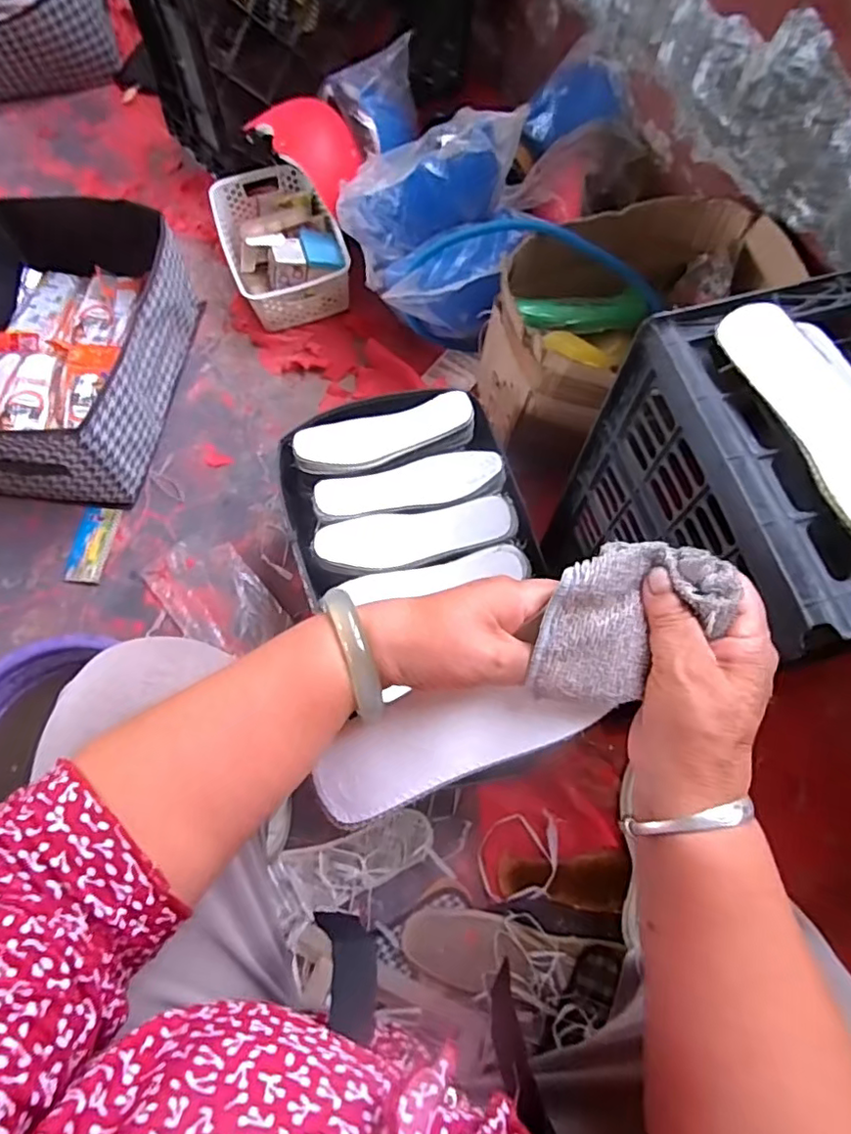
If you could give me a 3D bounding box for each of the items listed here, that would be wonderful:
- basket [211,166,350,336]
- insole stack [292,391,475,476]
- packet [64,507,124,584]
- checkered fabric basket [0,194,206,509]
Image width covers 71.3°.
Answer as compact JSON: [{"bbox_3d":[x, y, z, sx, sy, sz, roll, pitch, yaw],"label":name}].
[{"bbox_3d":[-0.260,-0.589,1.074,0.198,0.089,0.309,-18,70,-7],"label":"basket"},{"bbox_3d":[-0.050,-0.165,0.765,0.233,0.036,0.073,-16,70,-7],"label":"insole stack"},{"bbox_3d":[-0.502,-0.035,0.894,0.058,0.006,0.120,5,69,1],"label":"packet"},{"bbox_3d":[-0.564,-0.348,0.926,0.328,0.178,0.463,6,69,1],"label":"checkered fabric basket"}]

